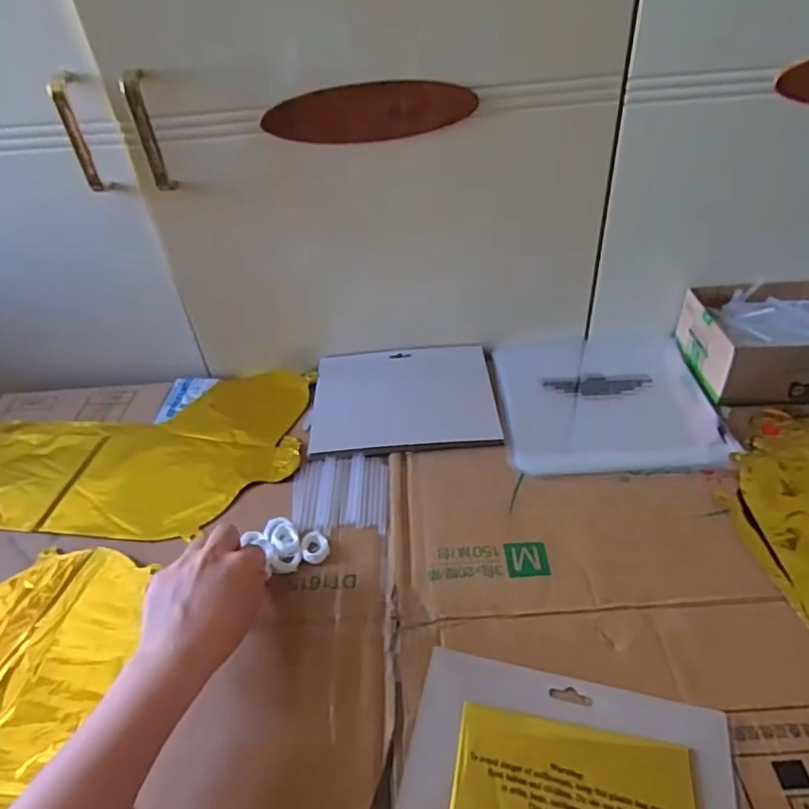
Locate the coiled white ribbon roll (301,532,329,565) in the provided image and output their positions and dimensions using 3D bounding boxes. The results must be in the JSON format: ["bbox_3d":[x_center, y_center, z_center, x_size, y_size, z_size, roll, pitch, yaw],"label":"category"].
[{"bbox_3d":[-0.075,0.119,0.494,0.022,0.006,0.029,-11,41,-7],"label":"coiled white ribbon roll"}]

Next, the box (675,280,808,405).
[{"bbox_3d":[0.411,-0.069,0.628,0.192,0.064,0.141,-3,40,2],"label":"box"}]

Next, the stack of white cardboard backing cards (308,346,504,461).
[{"bbox_3d":[-0.001,-0.008,0.628,0.189,0.008,0.157,-5,40,0],"label":"stack of white cardboard backing cards"}]

